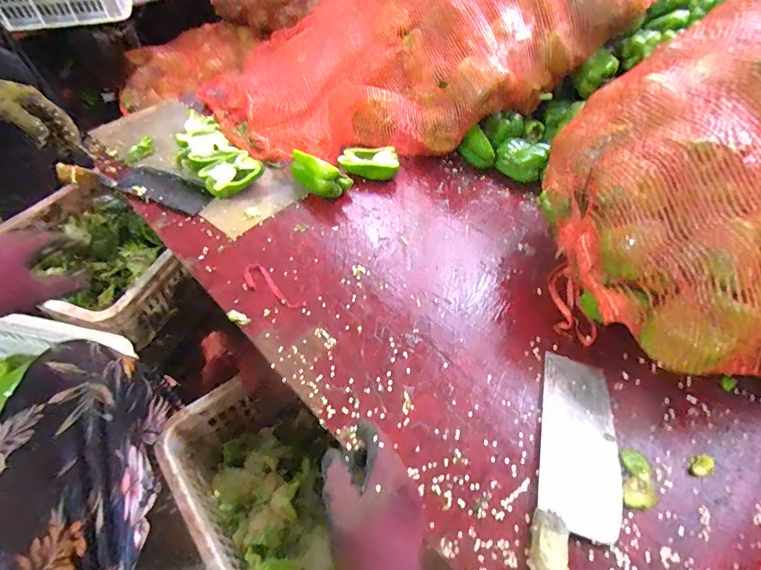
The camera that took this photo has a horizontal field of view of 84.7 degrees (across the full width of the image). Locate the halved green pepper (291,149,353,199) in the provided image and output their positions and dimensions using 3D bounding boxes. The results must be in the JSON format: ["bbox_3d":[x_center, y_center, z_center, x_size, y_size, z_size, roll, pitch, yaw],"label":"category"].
[{"bbox_3d":[-0.103,-0.194,0.734,0.067,0.065,0.119,-33,60,-24],"label":"halved green pepper"}]

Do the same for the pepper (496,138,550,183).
[{"bbox_3d":[0.269,-0.241,0.791,0.087,0.055,0.069,26,56,17],"label":"pepper"}]

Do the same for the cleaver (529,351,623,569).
[{"bbox_3d":[0.217,0.222,0.453,0.092,0.038,0.329,16,54,10],"label":"cleaver"}]

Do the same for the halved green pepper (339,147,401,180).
[{"bbox_3d":[-0.020,-0.230,0.773,0.106,0.029,0.069,3,52,0],"label":"halved green pepper"}]

